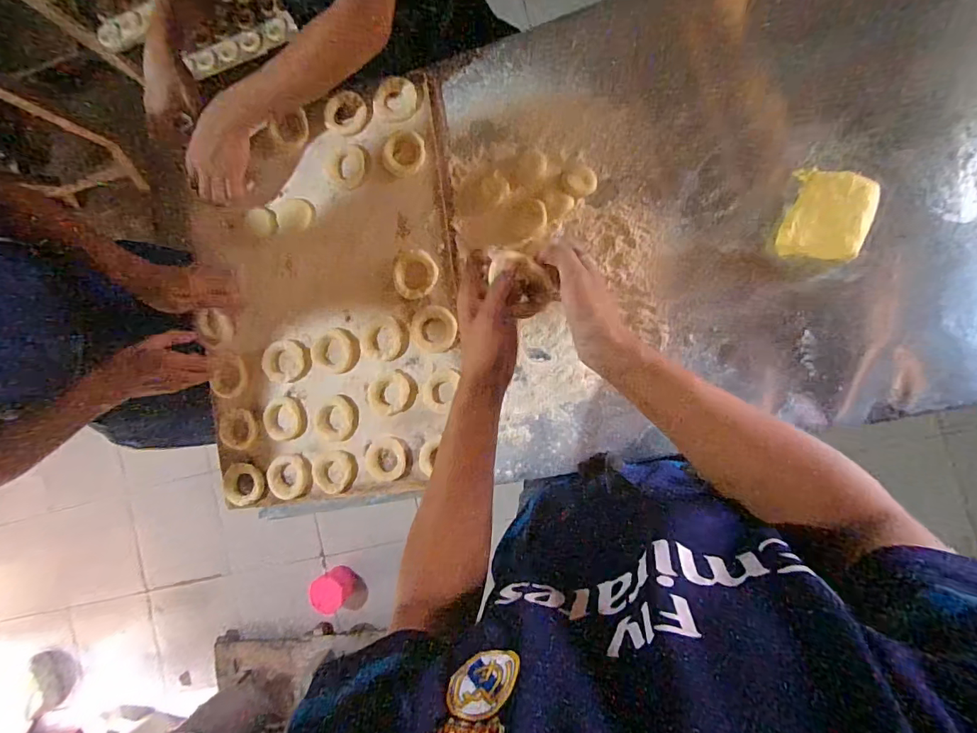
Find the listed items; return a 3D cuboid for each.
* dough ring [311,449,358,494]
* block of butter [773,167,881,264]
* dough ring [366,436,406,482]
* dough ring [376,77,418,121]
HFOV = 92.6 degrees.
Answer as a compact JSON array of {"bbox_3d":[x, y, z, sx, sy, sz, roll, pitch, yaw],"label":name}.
[{"bbox_3d":[-0.231,0.159,0.703,0.071,0.012,0.063,-1,88,11],"label":"dough ring"},{"bbox_3d":[0.429,-0.189,0.594,0.097,0.040,0.117,19,92,11],"label":"block of butter"},{"bbox_3d":[-0.151,0.137,0.691,0.061,0.012,0.065,0,89,11],"label":"dough ring"},{"bbox_3d":[-0.135,-0.390,0.681,0.058,0.012,0.057,0,89,11],"label":"dough ring"}]

